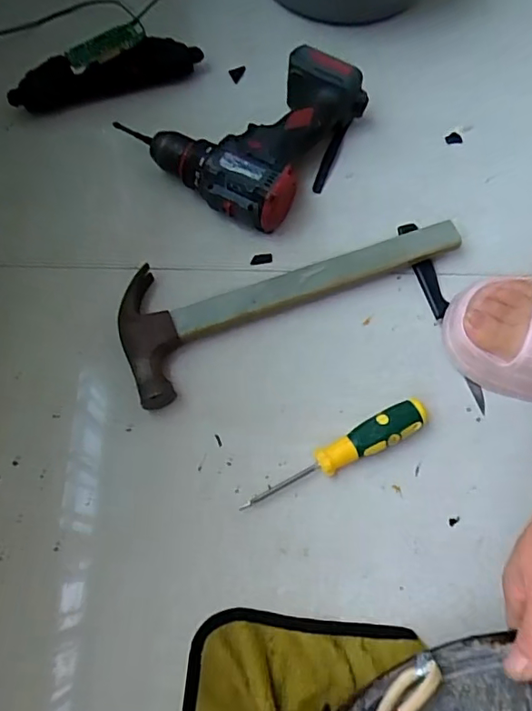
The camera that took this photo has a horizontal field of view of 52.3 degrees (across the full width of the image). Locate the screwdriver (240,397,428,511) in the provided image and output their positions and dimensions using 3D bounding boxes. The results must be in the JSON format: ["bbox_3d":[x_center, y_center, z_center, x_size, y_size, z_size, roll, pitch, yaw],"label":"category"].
[{"bbox_3d":[0.057,0.082,0.438,0.161,0.029,0.028,-26,72,-12],"label":"screwdriver"}]

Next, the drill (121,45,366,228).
[{"bbox_3d":[-0.016,-0.226,0.530,0.169,0.070,0.186,30,70,9],"label":"drill"}]

